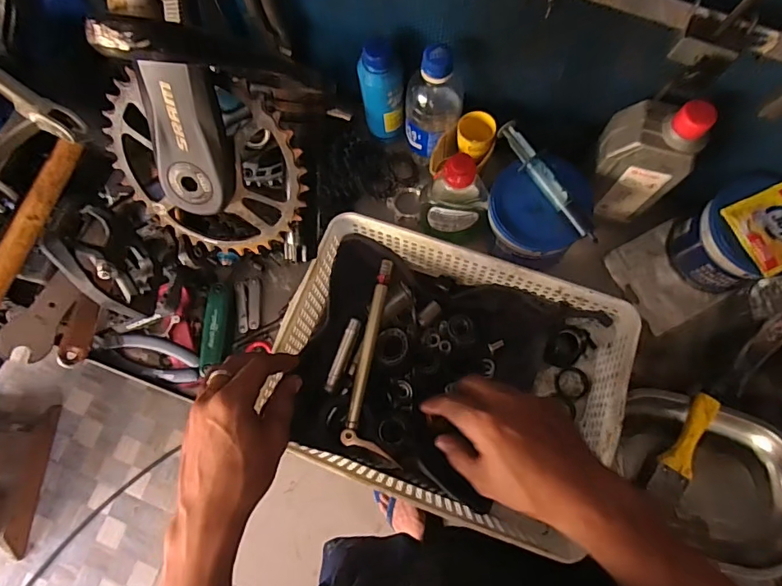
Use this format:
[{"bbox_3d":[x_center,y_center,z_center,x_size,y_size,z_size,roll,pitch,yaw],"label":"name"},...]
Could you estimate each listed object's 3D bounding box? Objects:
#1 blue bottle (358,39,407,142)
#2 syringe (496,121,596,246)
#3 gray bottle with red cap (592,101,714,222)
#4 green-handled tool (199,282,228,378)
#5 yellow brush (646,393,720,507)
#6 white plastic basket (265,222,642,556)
[{"bbox_3d":[-0.010,-0.226,0.545,0.048,0.134,0.043,-5,73,0],"label":"blue bottle"},{"bbox_3d":[0.159,-0.114,0.482,0.025,0.015,0.150,-35,75,-9],"label":"syringe"},{"bbox_3d":[0.251,-0.138,0.489,0.080,0.153,0.056,10,74,5],"label":"gray bottle with red cap"},{"bbox_3d":[-0.193,0.040,0.528,0.024,0.022,0.100,0,73,2],"label":"green-handled tool"},{"bbox_3d":[0.303,0.160,0.488,0.031,0.018,0.115,31,76,10],"label":"yellow brush"},{"bbox_3d":[0.057,0.080,0.494,0.323,0.079,0.253,17,74,7],"label":"white plastic basket"}]

